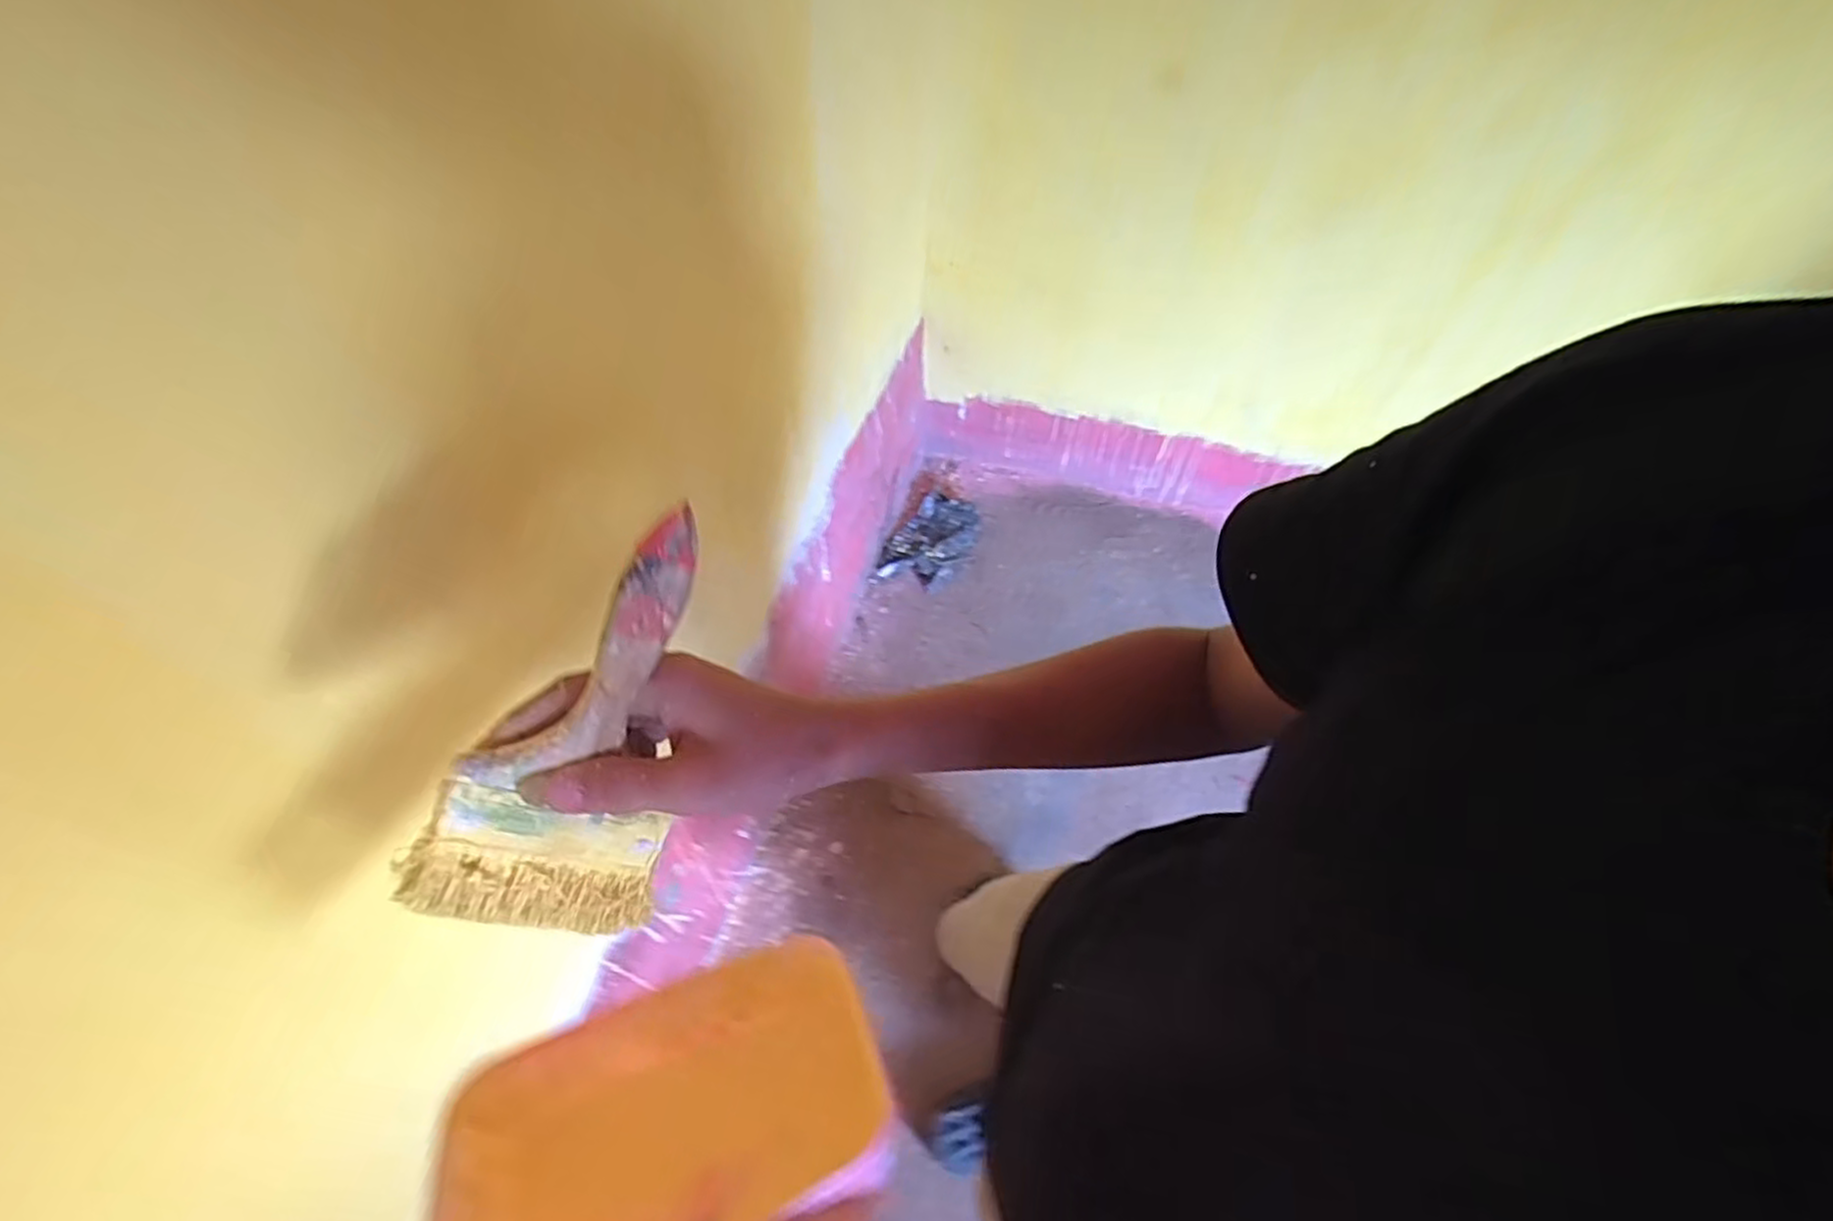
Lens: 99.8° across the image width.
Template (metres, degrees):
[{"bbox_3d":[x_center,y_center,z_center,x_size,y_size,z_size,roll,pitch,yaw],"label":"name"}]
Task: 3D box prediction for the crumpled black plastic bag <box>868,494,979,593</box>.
[{"bbox_3d":[0.040,-0.161,1.889,0.187,0.067,0.338,29,64,17],"label":"crumpled black plastic bag"}]

